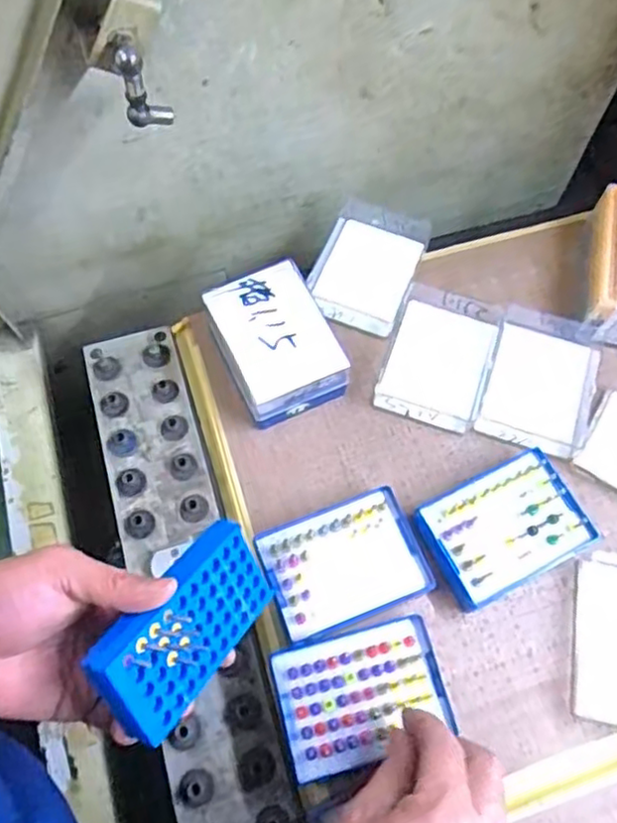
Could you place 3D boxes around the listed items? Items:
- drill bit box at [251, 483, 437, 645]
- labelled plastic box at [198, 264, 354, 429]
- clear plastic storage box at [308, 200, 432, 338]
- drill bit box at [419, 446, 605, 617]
[{"bbox_3d":[0.025,0.107,0.465,0.106,0.028,0.078,-19,68,-8],"label":"drill bit box"},{"bbox_3d":[-0.027,-0.051,0.520,0.081,0.056,0.106,-23,69,-10],"label":"labelled plastic box"},{"bbox_3d":[0.051,-0.126,0.566,0.080,0.019,0.116,21,68,8],"label":"clear plastic storage box"},{"bbox_3d":[0.137,0.083,0.468,0.105,0.029,0.077,-25,69,-10],"label":"drill bit box"}]

